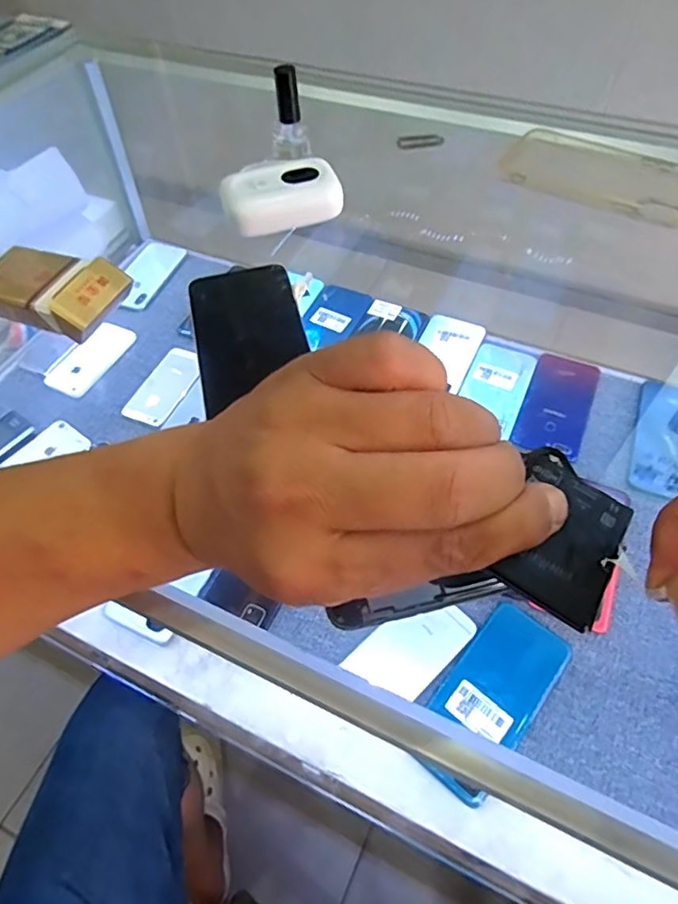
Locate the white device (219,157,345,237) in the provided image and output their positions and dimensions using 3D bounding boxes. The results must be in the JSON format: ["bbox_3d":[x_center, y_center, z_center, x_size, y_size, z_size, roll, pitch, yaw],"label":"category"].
[{"bbox_3d":[-0.043,-0.193,0.426,0.087,0.025,0.049,-16,56,-8],"label":"white device"}]

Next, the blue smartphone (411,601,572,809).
[{"bbox_3d":[0.133,0.209,0.489,0.075,0.012,0.162,34,63,24],"label":"blue smartphone"}]

